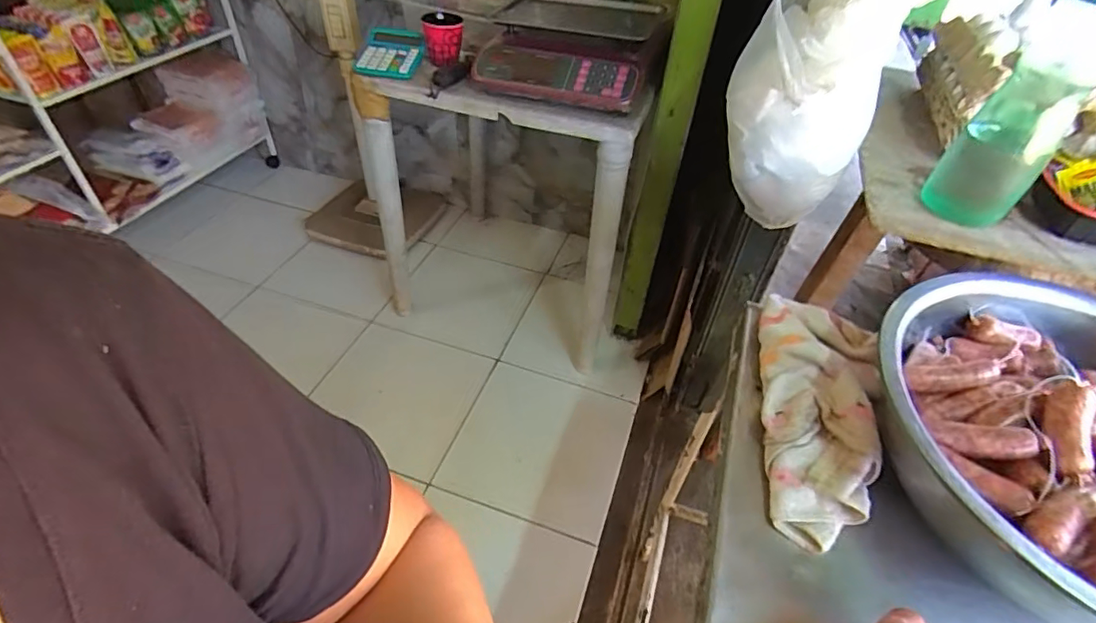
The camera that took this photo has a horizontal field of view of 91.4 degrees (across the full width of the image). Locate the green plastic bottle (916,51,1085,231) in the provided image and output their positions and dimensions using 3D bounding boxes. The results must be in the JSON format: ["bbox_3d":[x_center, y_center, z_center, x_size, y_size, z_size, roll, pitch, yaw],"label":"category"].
[{"bbox_3d":[0.494,-0.177,0.588,0.073,0.152,0.072,2,45,-1],"label":"green plastic bottle"}]

